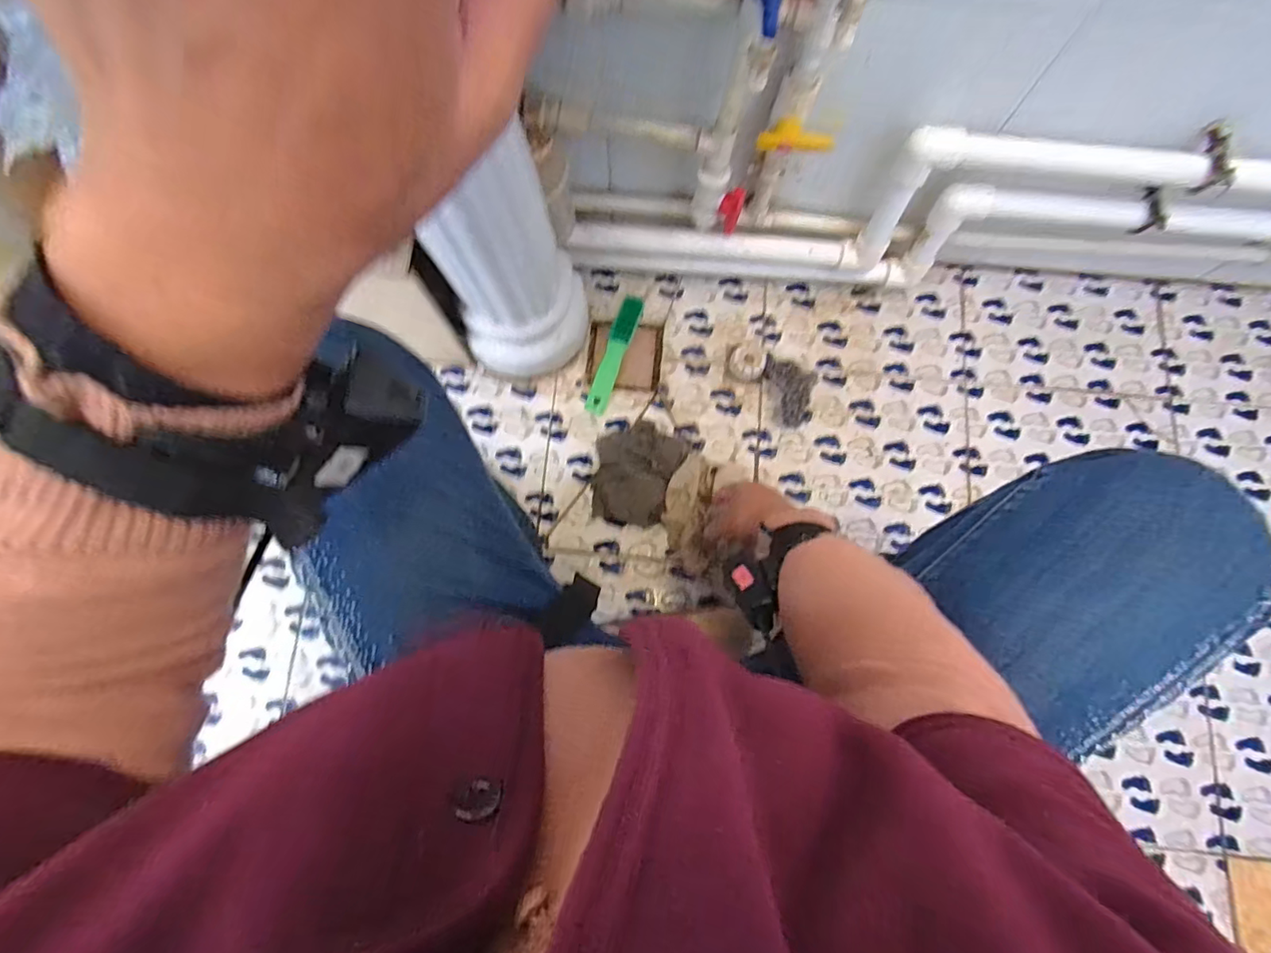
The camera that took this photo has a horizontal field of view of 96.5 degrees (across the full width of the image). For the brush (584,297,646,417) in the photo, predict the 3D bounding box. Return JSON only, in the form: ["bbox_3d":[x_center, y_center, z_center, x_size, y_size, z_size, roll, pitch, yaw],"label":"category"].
[{"bbox_3d":[-0.032,-0.186,0.846,0.033,0.024,0.189,19,78,3],"label":"brush"}]

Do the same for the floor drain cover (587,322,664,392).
[{"bbox_3d":[-0.016,-0.182,0.856,0.105,0.004,0.102,4,78,0],"label":"floor drain cover"}]

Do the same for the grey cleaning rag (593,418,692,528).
[{"bbox_3d":[0.003,-0.008,0.790,0.130,0.053,0.147,16,78,3],"label":"grey cleaning rag"}]

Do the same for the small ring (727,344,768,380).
[{"bbox_3d":[0.166,-0.166,0.837,0.053,0.029,0.056,0,78,-1],"label":"small ring"}]

